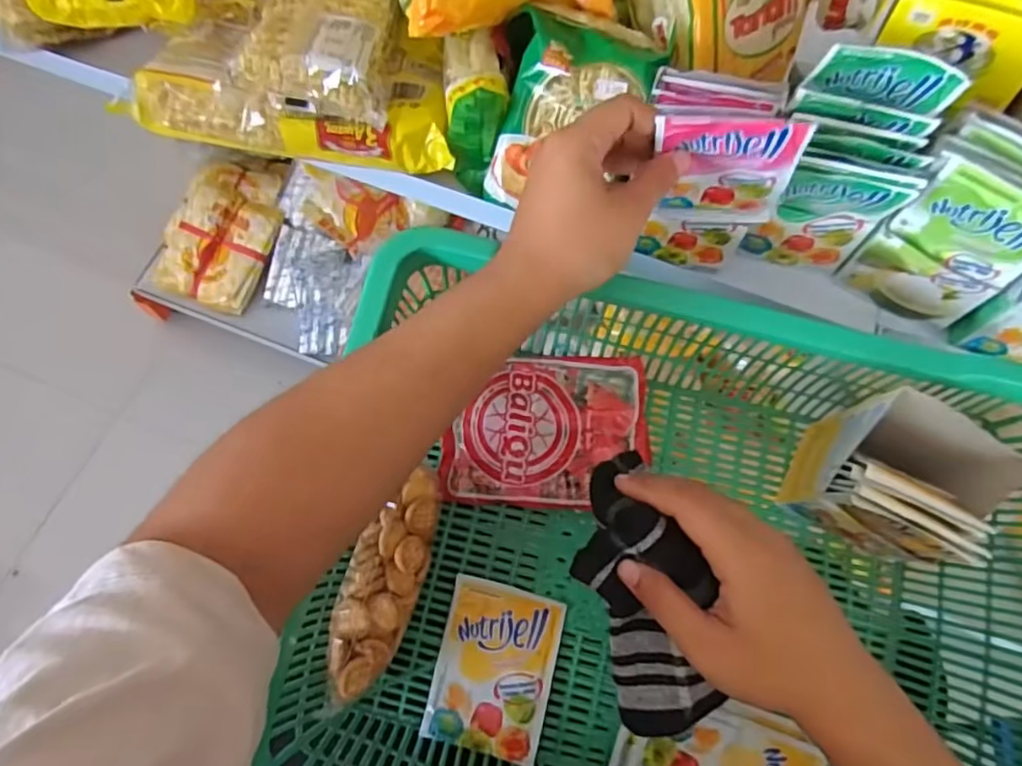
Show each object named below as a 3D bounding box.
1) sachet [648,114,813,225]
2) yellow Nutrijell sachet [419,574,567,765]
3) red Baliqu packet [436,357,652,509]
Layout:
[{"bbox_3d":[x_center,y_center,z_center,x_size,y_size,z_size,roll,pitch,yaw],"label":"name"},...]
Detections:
[{"bbox_3d":[0.126,-0.122,0.371,0.072,0.106,0.009,9,79,12],"label":"sachet"},{"bbox_3d":[-0.011,0.191,0.420,0.078,0.010,0.103,13,68,4],"label":"yellow Nutrijell sachet"},{"bbox_3d":[0.027,0.033,0.461,0.145,0.025,0.112,4,68,0],"label":"red Baliqu packet"}]

